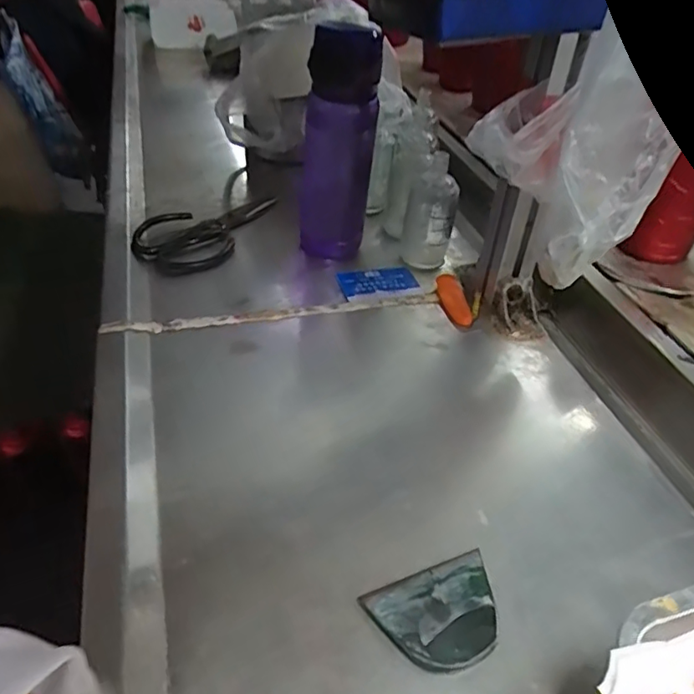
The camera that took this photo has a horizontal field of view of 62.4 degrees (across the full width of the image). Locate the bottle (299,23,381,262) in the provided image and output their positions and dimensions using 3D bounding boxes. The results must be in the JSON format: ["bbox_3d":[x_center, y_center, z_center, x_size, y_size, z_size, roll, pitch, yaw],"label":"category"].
[{"bbox_3d":[-0.010,-0.193,0.586,0.075,0.226,0.059,0,39,-3],"label":"bottle"}]

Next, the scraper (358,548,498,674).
[{"bbox_3d":[0.058,0.159,0.341,0.079,0.008,0.058,-14,42,-20],"label":"scraper"}]

